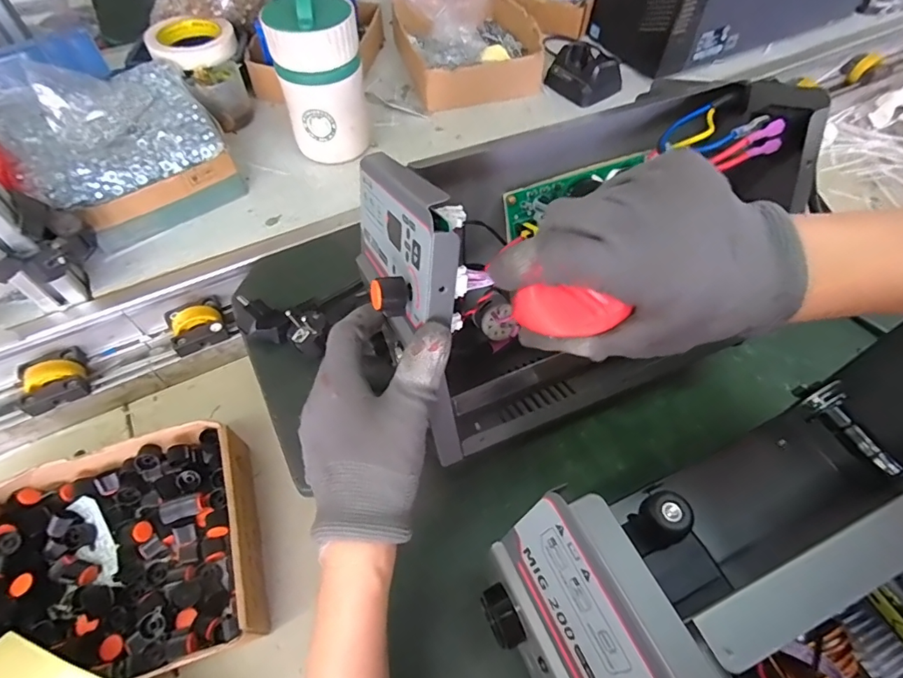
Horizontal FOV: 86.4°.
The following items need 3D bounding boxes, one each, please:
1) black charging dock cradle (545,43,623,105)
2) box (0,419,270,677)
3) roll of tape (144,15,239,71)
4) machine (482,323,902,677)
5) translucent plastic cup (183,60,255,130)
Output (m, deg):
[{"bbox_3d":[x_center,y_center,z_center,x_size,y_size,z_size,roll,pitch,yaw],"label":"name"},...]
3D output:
[{"bbox_3d":[0.184,-0.369,0.670,0.072,0.041,0.087,-35,64,-21],"label":"black charging dock cradle"},{"bbox_3d":[-0.271,0.178,0.392,0.216,0.051,0.193,-15,58,-10],"label":"box"},{"bbox_3d":[-0.334,-0.385,0.623,0.106,0.024,0.101,0,57,0],"label":"roll of tape"},{"bbox_3d":[0.177,0.125,0.258,0.287,0.180,0.148,-21,60,-14],"label":"machine"},{"bbox_3d":[-0.294,-0.311,0.621,0.066,0.060,0.060,-22,60,-14],"label":"translucent plastic cup"}]

